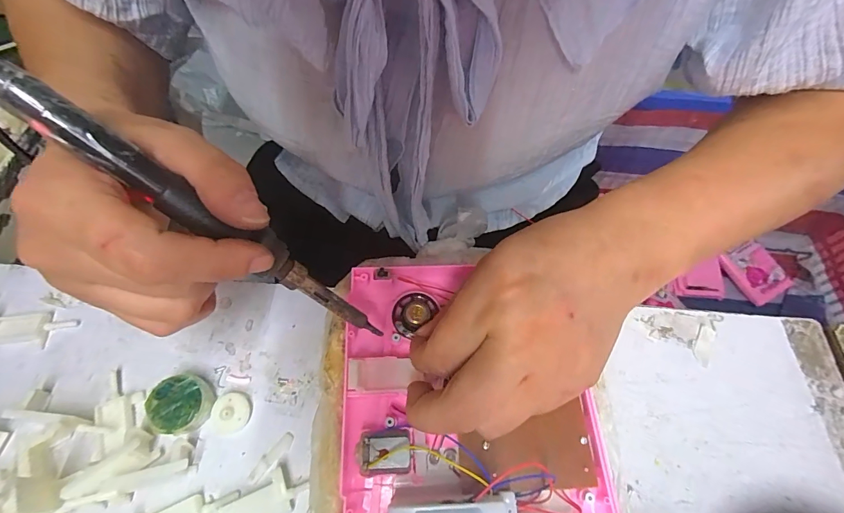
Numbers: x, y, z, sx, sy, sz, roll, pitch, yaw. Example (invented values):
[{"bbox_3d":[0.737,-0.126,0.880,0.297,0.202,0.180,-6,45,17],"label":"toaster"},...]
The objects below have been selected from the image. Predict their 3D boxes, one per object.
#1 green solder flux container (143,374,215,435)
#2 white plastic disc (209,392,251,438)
[{"bbox_3d":[-0.146,0.089,0.234,0.034,0.017,0.032,1,62,-1],"label":"green solder flux container"},{"bbox_3d":[-0.117,0.097,0.238,0.022,0.006,0.025,19,63,8],"label":"white plastic disc"}]

